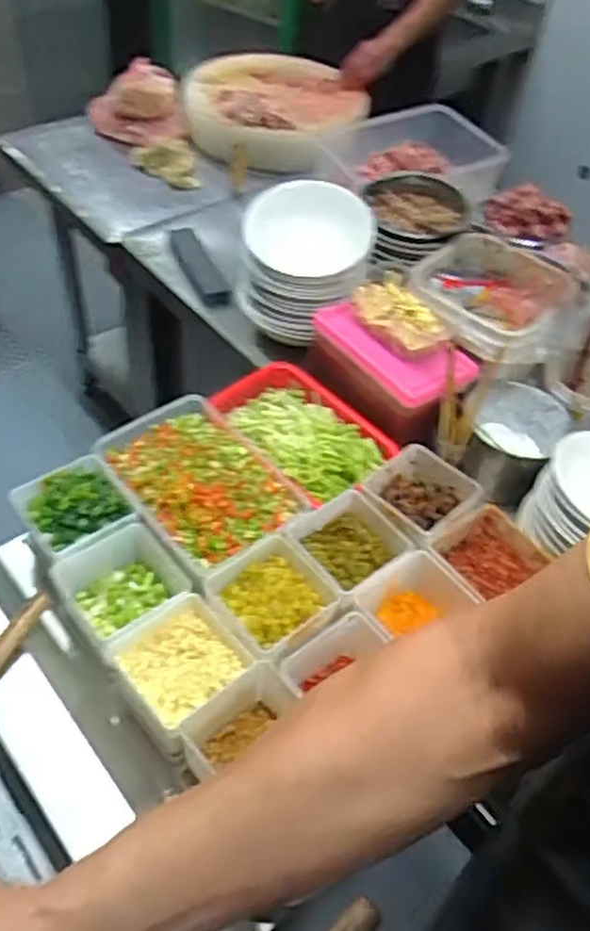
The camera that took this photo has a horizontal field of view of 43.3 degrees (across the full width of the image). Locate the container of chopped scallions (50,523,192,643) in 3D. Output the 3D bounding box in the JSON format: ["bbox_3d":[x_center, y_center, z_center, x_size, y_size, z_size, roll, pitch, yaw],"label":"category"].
[{"bbox_3d":[-0.193,0.141,0.840,0.111,0.074,0.111,-29,57,-27],"label":"container of chopped scallions"}]

